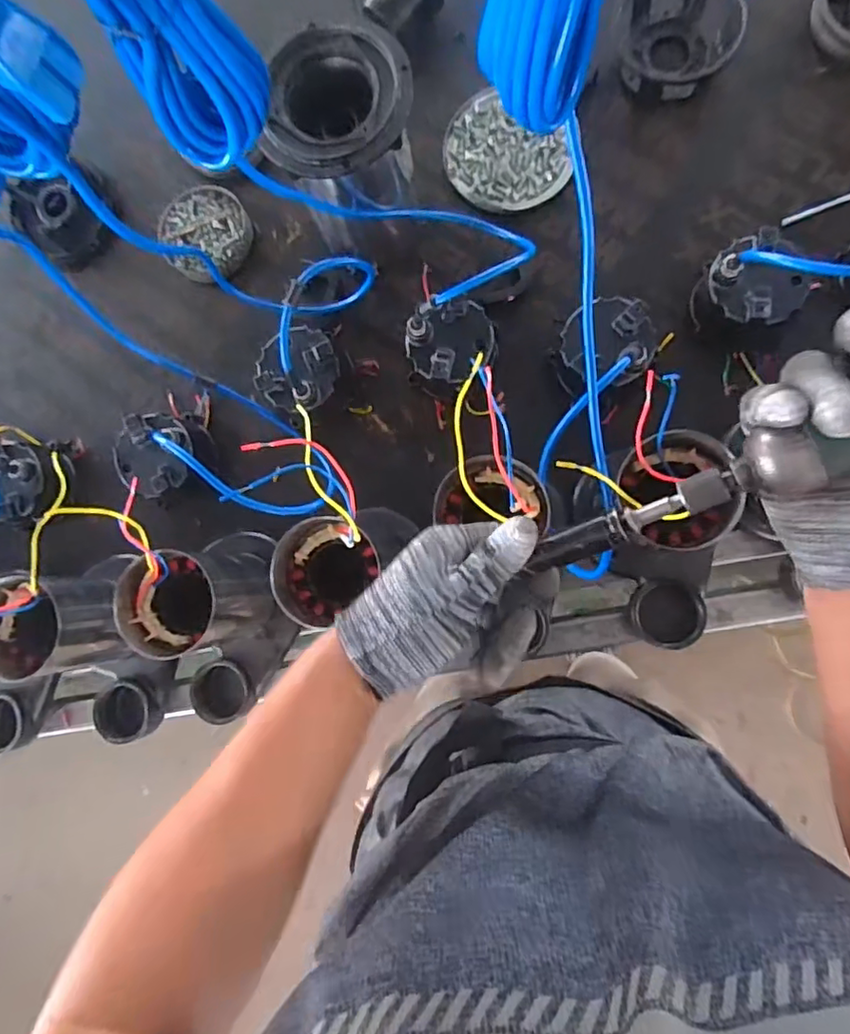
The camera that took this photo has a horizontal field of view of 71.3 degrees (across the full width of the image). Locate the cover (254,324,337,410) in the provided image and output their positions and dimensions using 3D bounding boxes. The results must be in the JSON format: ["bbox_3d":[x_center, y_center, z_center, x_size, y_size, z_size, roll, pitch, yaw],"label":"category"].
[{"bbox_3d":[-0.135,-0.155,0.613,0.086,0.032,0.086,-21,83,6],"label":"cover"}]

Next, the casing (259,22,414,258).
[{"bbox_3d":[-0.067,-0.352,0.593,0.133,0.186,0.120,-11,84,7],"label":"casing"}]

